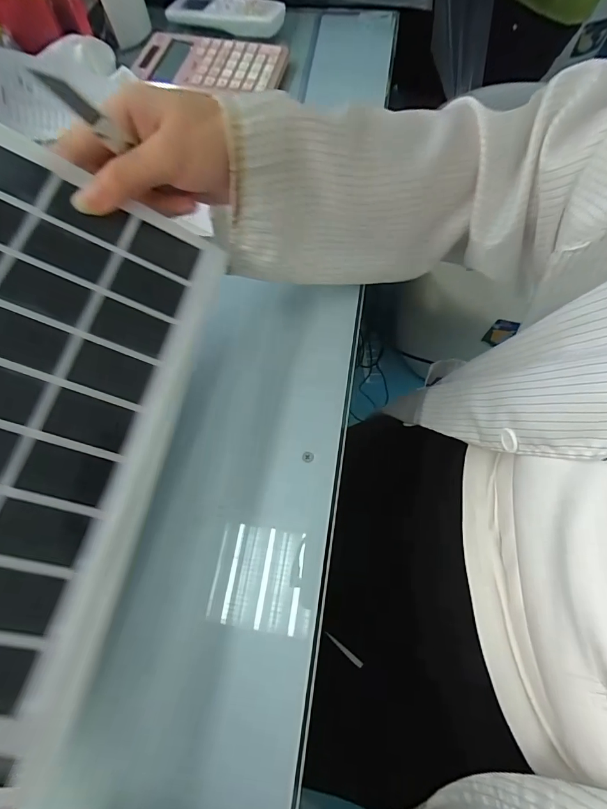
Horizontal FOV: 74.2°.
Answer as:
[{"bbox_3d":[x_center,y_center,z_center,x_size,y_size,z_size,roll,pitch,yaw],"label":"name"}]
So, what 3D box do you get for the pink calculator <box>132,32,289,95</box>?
[{"bbox_3d":[-0.117,-0.426,0.500,0.177,0.022,0.125,20,68,10],"label":"pink calculator"}]

